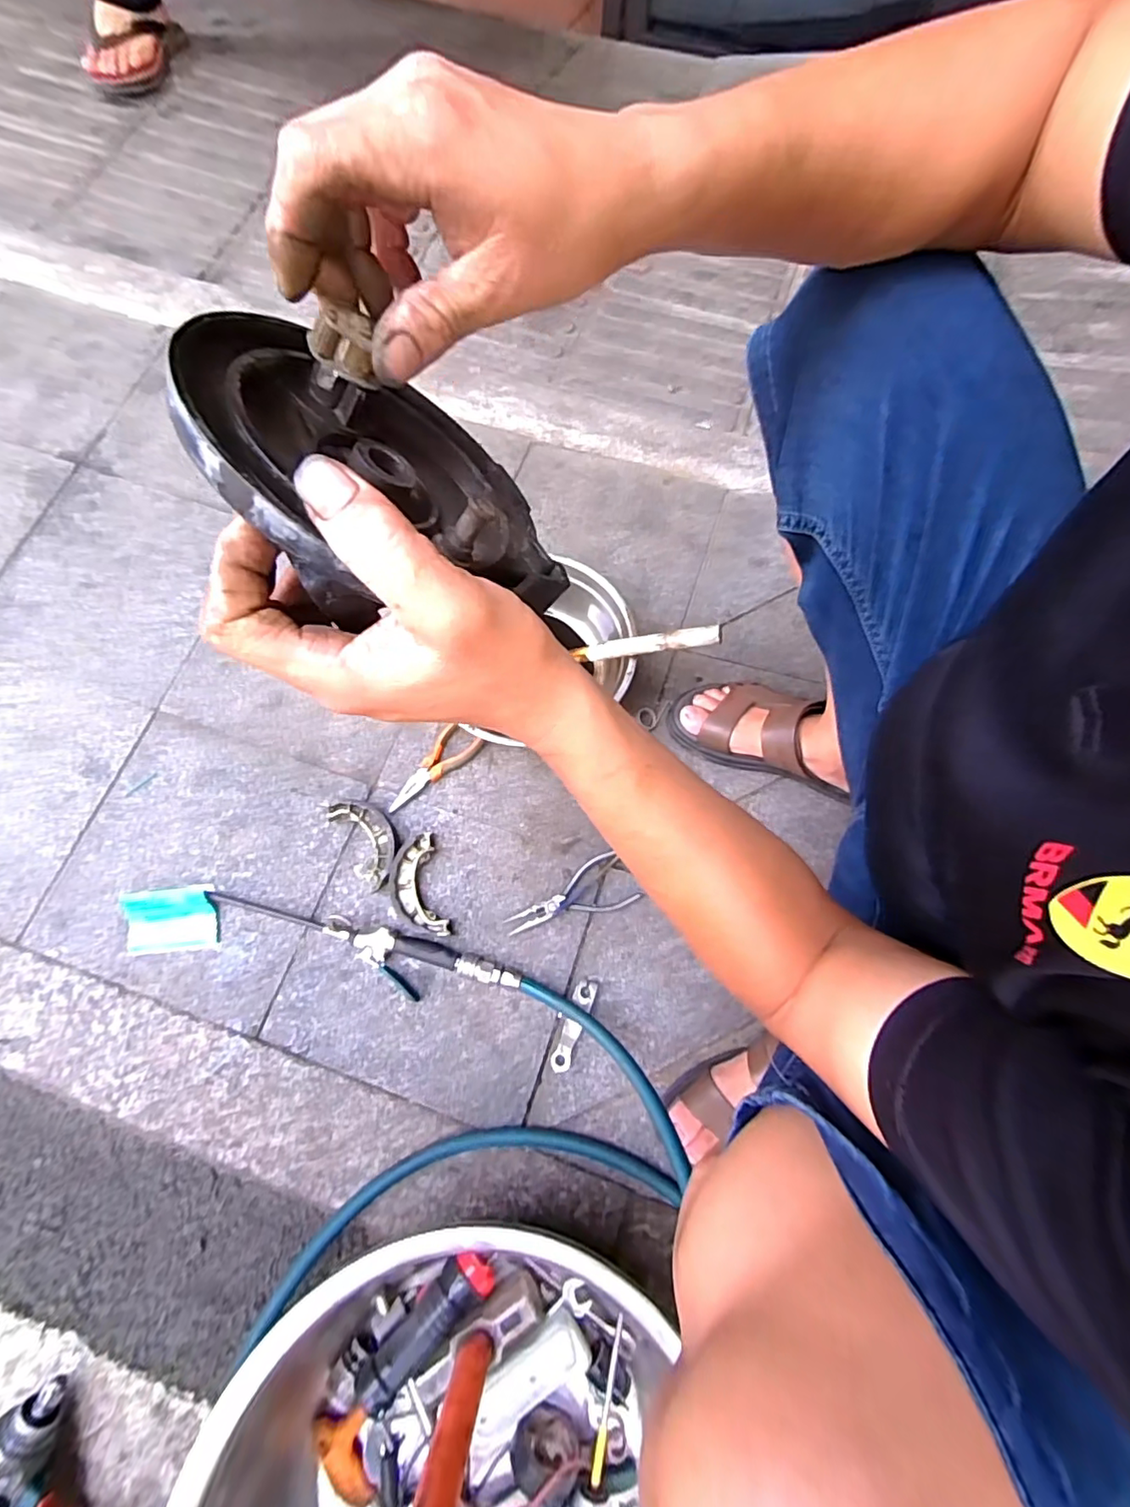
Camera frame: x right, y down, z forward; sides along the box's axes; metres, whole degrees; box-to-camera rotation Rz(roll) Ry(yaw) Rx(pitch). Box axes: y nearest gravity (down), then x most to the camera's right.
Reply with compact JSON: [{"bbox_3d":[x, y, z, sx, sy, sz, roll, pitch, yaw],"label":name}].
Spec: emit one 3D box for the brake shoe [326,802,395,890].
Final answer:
[{"bbox_3d":[-0.232,0.101,0.673,0.063,0.026,0.116,-29,77,-9],"label":"brake shoe"}]

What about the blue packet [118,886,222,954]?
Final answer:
[{"bbox_3d":[-0.449,0.185,0.639,0.107,0.026,0.067,-5,75,-3],"label":"blue packet"}]

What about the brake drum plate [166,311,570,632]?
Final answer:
[{"bbox_3d":[-0.074,-0.119,0.240,0.154,0.038,0.141,-11,65,-50],"label":"brake drum plate"}]

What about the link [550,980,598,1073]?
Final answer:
[{"bbox_3d":[0.010,0.288,0.608,0.024,0.017,0.092,19,75,4],"label":"link"}]

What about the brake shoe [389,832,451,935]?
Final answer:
[{"bbox_3d":[-0.171,0.155,0.654,0.057,0.024,0.115,-14,75,-5],"label":"brake shoe"}]

